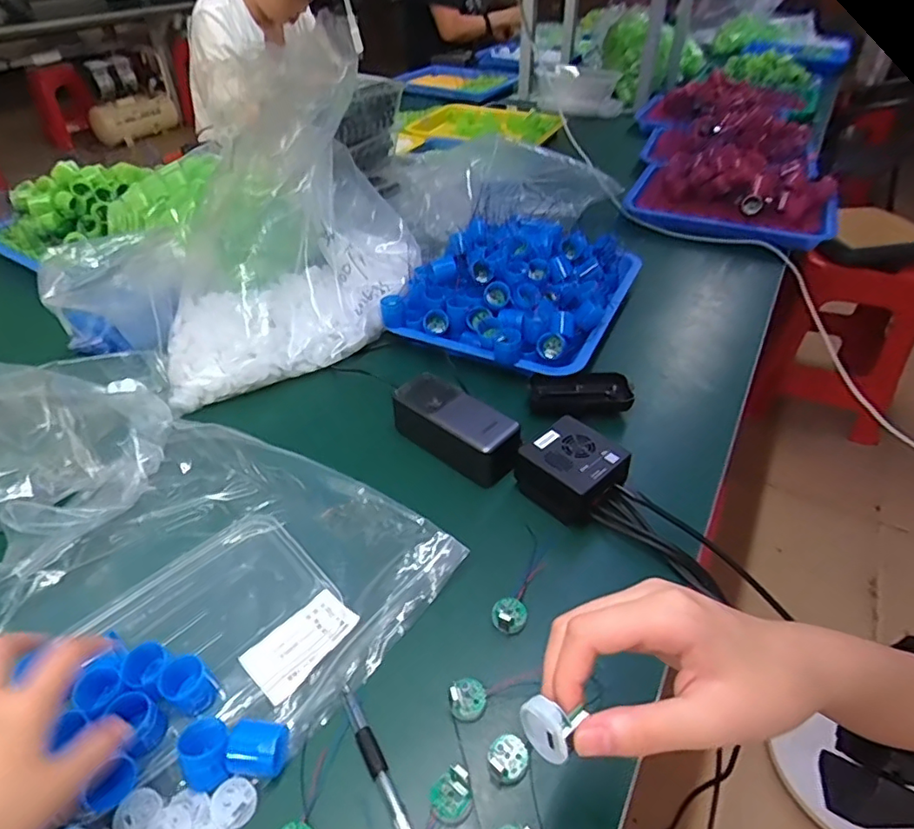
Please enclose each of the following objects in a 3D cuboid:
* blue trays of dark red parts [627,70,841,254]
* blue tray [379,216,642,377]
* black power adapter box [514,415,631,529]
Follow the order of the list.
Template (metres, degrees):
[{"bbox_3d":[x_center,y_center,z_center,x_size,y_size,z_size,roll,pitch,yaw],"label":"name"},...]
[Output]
[{"bbox_3d":[0.543,-0.554,1.177,0.406,0.141,0.702,11,42,12],"label":"blue trays of dark red parts"},{"bbox_3d":[0.094,-0.181,0.747,0.242,0.075,0.315,22,46,23],"label":"blue tray"},{"bbox_3d":[0.103,0.052,0.528,0.075,0.050,0.081,-28,48,-29],"label":"black power adapter box"}]

